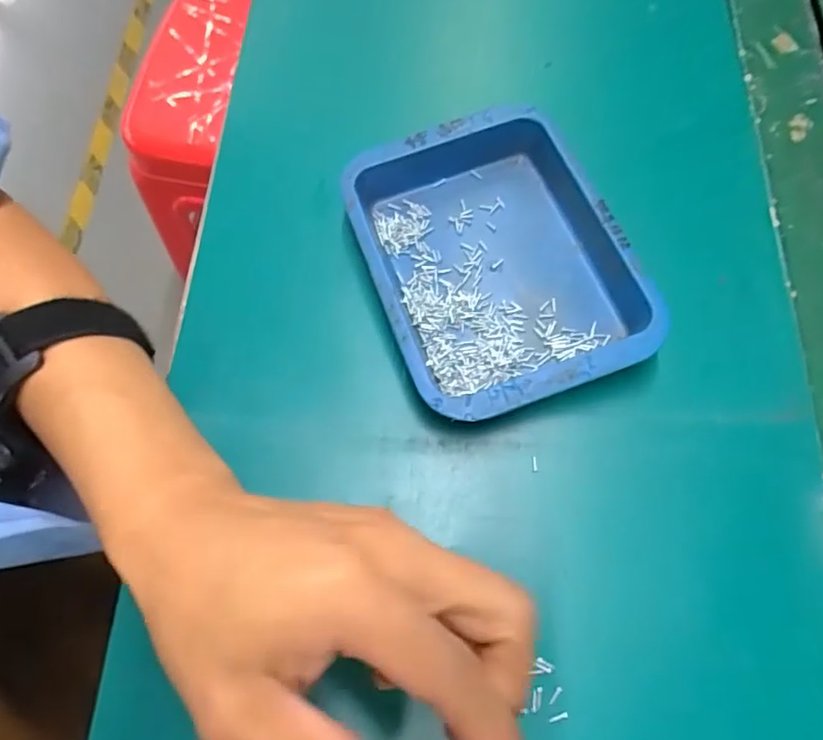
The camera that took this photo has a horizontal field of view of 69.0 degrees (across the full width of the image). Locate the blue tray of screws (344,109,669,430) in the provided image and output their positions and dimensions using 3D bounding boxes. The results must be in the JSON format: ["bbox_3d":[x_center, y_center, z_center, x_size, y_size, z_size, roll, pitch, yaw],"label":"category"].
[{"bbox_3d":[0.039,-0.057,0.297,0.115,0.030,0.155,-20,70,-8],"label":"blue tray of screws"}]

